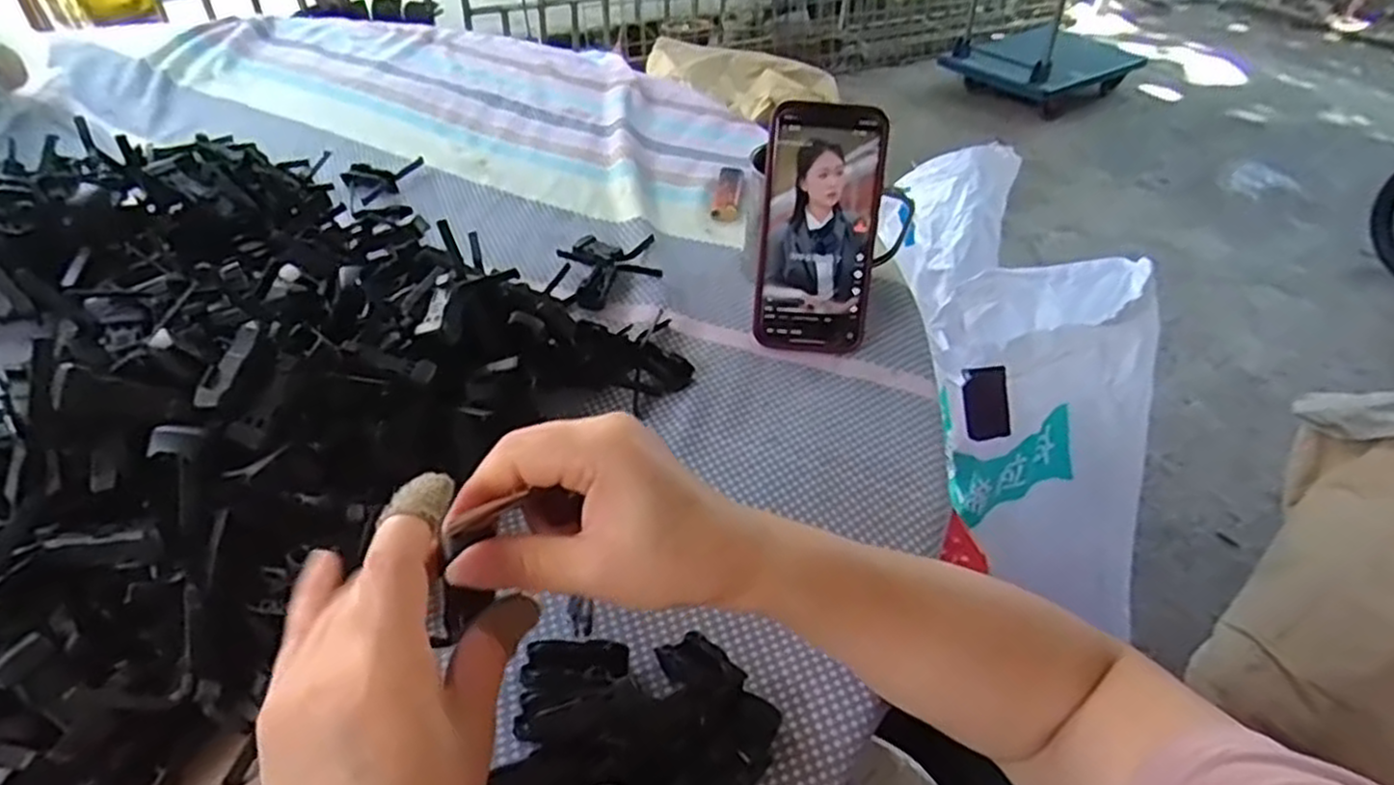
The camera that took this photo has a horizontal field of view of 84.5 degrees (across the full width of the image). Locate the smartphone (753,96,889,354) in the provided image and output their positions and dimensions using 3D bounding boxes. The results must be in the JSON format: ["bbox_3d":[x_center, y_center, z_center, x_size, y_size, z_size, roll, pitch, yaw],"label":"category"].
[{"bbox_3d":[0.081,-0.109,0.508,0.075,0.161,0.017,5,12,2],"label":"smartphone"}]

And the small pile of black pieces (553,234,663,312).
[{"bbox_3d":[-0.065,-0.094,0.570,0.072,0.017,0.076,-6,43,-10],"label":"small pile of black pieces"}]

